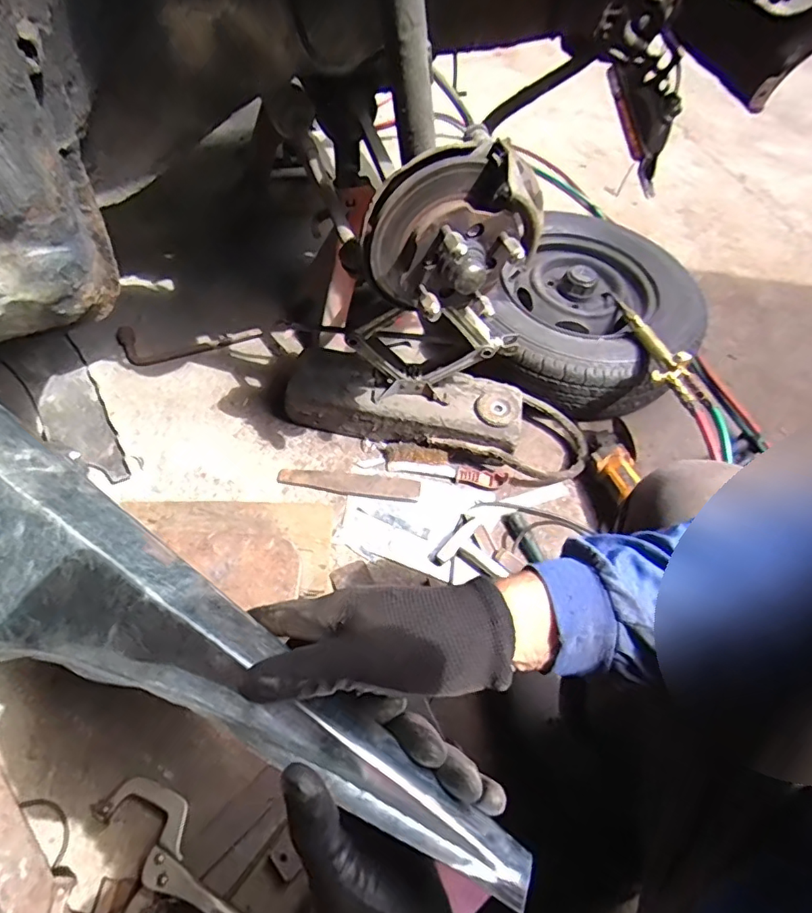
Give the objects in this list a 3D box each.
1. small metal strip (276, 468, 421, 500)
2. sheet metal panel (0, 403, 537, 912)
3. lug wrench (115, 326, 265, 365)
[{"bbox_3d":[-0.100,0.047,0.938,0.248,0.009,0.046,6,55,-1],"label":"small metal strip"},{"bbox_3d":[-0.178,0.108,0.346,0.535,0.051,0.144,25,57,15],"label":"sheet metal panel"},{"bbox_3d":[-0.449,-0.251,1.099,0.280,0.025,0.087,-14,58,-14],"label":"lug wrench"}]

